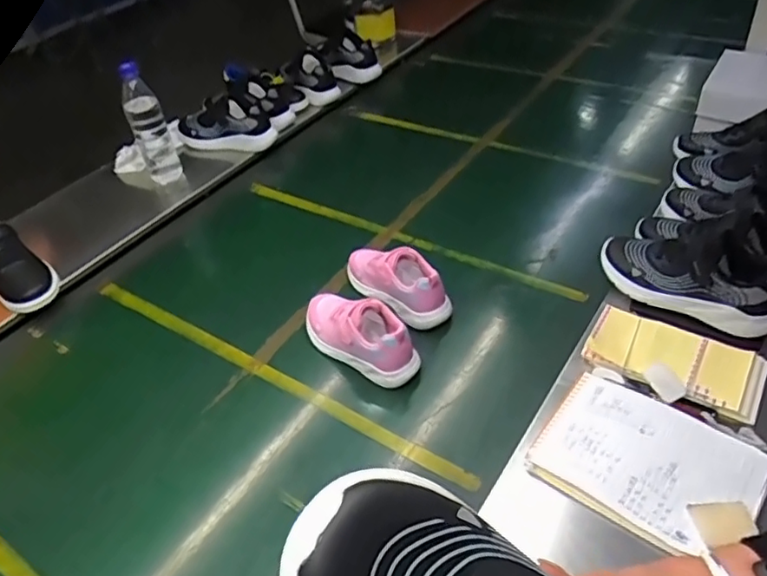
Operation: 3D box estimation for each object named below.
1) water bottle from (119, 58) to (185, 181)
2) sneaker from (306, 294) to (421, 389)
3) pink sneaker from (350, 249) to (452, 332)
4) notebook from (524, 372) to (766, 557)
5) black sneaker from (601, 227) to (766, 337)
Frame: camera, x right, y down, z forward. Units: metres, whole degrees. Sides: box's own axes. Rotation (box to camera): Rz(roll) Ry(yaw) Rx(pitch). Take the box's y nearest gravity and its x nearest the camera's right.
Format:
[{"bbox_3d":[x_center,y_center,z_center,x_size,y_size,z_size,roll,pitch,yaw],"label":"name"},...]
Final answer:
[{"bbox_3d":[-0.439,-0.289,1.129,0.066,0.253,0.062,-22,44,-15],"label":"water bottle"},{"bbox_3d":[-0.041,0.058,0.816,0.188,0.097,0.067,23,51,29],"label":"sneaker"},{"bbox_3d":[0.018,-0.014,0.891,0.062,0.100,0.181,-34,48,-26],"label":"pink sneaker"},{"bbox_3d":[0.282,0.185,0.634,0.212,0.022,0.155,24,50,29],"label":"notebook"},{"bbox_3d":[0.403,-0.018,0.784,0.231,0.101,0.083,29,54,33],"label":"black sneaker"}]

